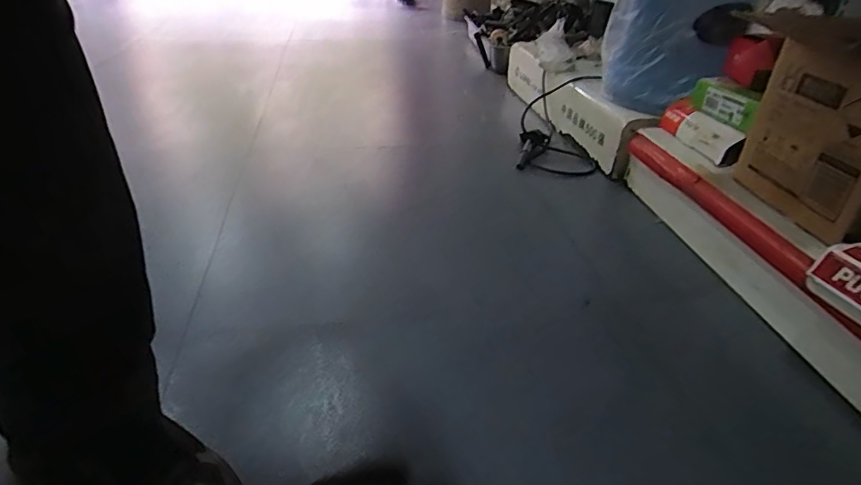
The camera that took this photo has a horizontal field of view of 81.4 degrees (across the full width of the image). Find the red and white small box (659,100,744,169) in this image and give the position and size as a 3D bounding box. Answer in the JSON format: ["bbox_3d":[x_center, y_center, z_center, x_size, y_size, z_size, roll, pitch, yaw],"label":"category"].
[{"bbox_3d":[0.515,-0.208,0.949,0.047,0.054,0.257,-2,34,-3],"label":"red and white small box"}]

